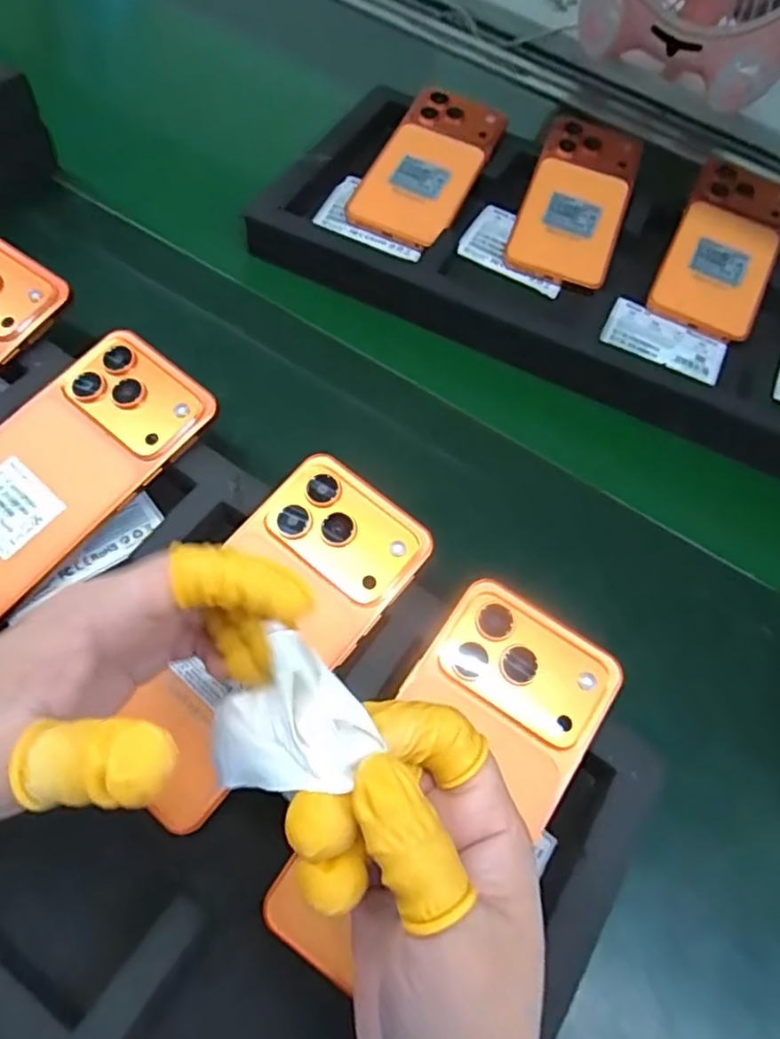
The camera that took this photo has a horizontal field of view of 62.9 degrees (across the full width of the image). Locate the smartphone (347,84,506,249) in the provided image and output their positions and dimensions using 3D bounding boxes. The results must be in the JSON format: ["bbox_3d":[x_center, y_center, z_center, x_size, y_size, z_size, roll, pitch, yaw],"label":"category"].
[{"bbox_3d":[0.030,-0.275,0.495,0.076,0.010,0.157,26,70,6],"label":"smartphone"}]

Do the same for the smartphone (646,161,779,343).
[{"bbox_3d":[0.251,-0.204,0.480,0.075,0.014,0.151,22,74,15],"label":"smartphone"}]

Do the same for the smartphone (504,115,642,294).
[{"bbox_3d":[0.144,-0.247,0.491,0.074,0.012,0.158,16,72,10],"label":"smartphone"}]

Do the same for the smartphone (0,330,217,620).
[{"bbox_3d":[-0.163,-0.022,0.307,0.074,0.008,0.160,40,75,11],"label":"smartphone"}]

